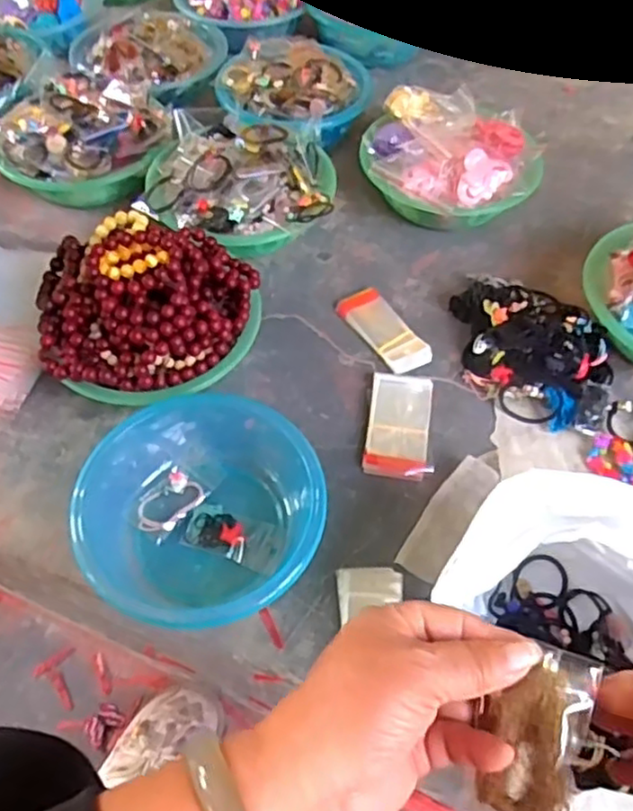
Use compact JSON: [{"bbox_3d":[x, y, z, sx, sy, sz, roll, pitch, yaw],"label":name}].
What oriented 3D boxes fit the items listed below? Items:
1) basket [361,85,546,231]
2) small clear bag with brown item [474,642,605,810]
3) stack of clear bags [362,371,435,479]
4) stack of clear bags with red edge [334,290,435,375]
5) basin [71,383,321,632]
[{"bbox_3d":[0.183,-0.330,0.930,0.225,0.112,0.232,21,58,13],"label":"basket"},{"bbox_3d":[0.092,0.140,0.293,0.043,0.011,0.071,15,82,20],"label":"small clear bag with brown item"},{"bbox_3d":[0.090,0.022,0.735,0.068,0.023,0.132,6,56,3],"label":"stack of clear bags"},{"bbox_3d":[0.080,-0.088,0.811,0.052,0.023,0.126,-27,60,-18],"label":"stack of clear bags with red edge"},{"bbox_3d":[-0.097,0.088,0.655,0.217,0.080,0.237,1,55,-1],"label":"basin"}]

